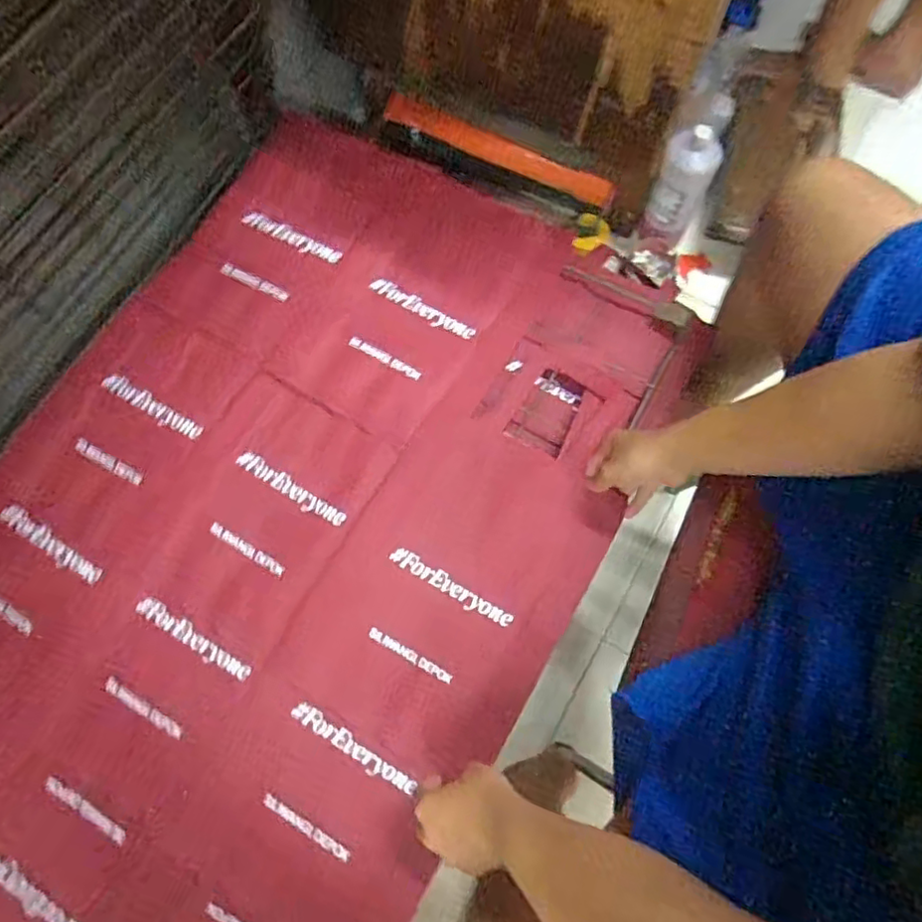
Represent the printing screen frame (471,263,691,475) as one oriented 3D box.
[{"bbox_3d":[0.142,-0.114,0.765,0.182,0.027,0.243,28,74,11],"label":"printing screen frame"}]

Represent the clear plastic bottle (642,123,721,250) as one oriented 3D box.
[{"bbox_3d":[0.359,-0.441,1.045,0.082,0.223,0.062,23,75,9],"label":"clear plastic bottle"}]

